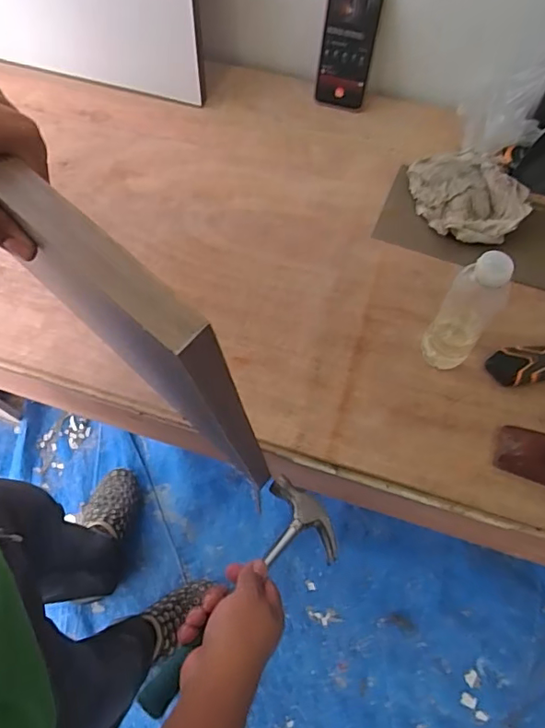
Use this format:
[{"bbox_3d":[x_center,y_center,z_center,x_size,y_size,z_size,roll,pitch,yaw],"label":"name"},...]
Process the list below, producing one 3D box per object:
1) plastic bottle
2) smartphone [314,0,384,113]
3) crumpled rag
[{"bbox_3d":[0.206,-0.053,0.570,0.052,0.183,0.047,29,71,13],"label":"plastic bottle"},{"bbox_3d":[0.109,-0.460,0.776,0.078,0.166,0.015,13,49,6],"label":"smartphone"},{"bbox_3d":[0.263,-0.235,0.723,0.125,0.049,0.168,-13,67,-4],"label":"crumpled rag"}]

